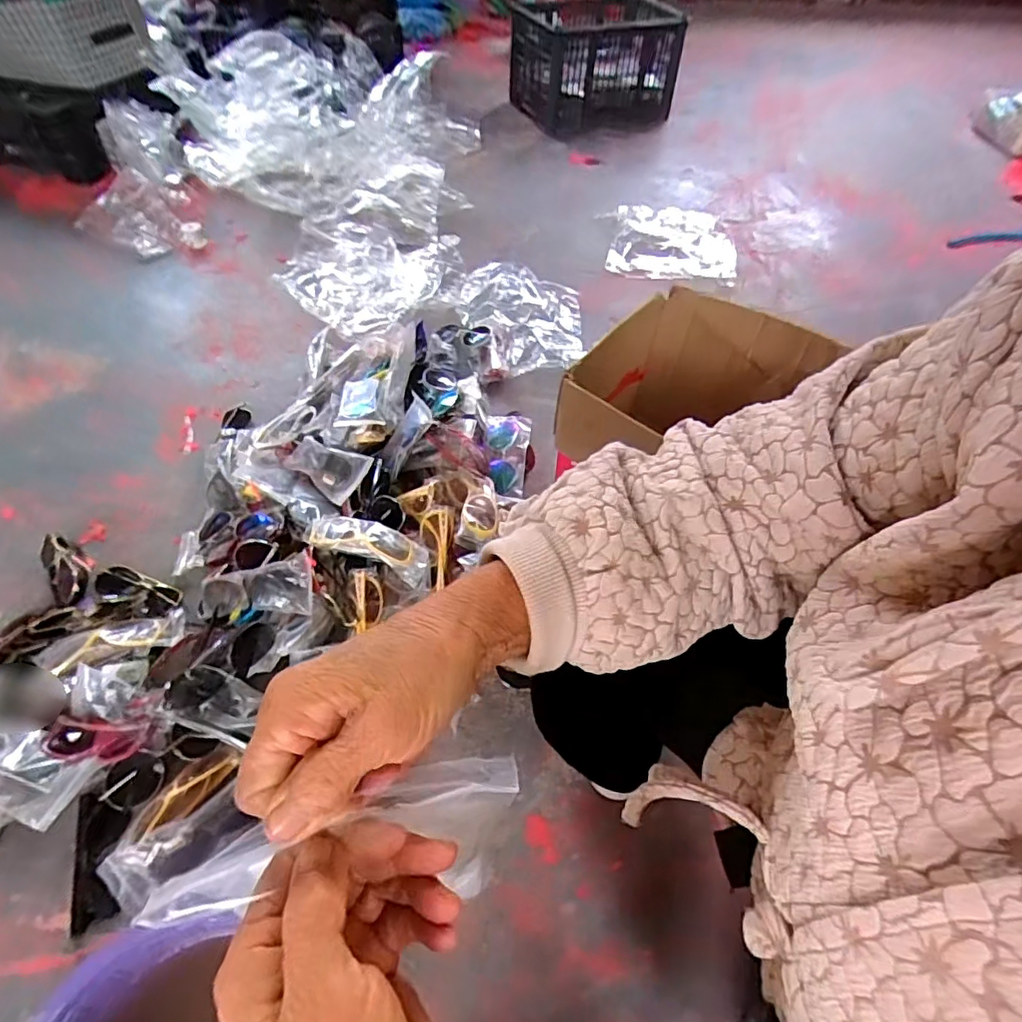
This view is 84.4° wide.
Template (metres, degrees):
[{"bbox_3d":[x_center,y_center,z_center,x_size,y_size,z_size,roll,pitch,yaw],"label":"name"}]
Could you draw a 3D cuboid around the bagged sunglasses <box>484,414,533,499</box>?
[{"bbox_3d":[-0.011,-0.099,0.959,0.080,0.037,0.183,5,53,3],"label":"bagged sunglasses"}]

